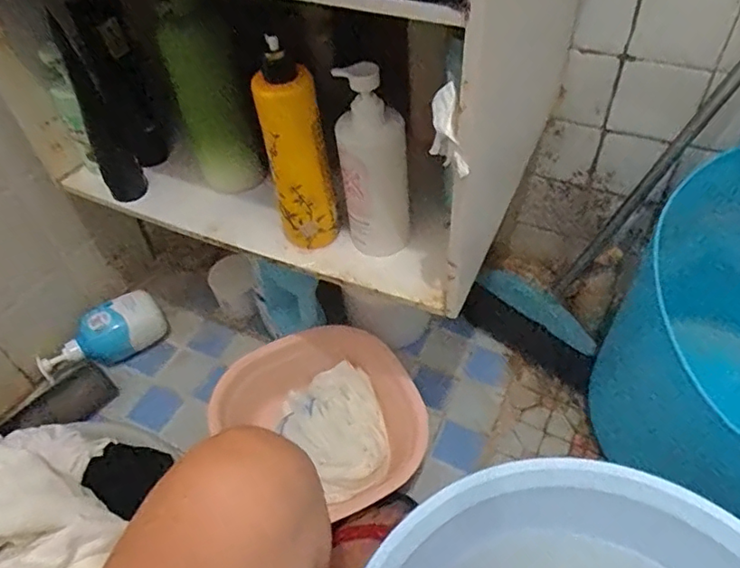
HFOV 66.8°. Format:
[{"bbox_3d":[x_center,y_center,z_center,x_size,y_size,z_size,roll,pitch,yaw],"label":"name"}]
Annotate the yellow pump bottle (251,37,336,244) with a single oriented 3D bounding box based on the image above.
[{"bbox_3d":[-0.070,-0.123,0.560,0.058,0.214,0.049,-5,47,0],"label":"yellow pump bottle"}]

